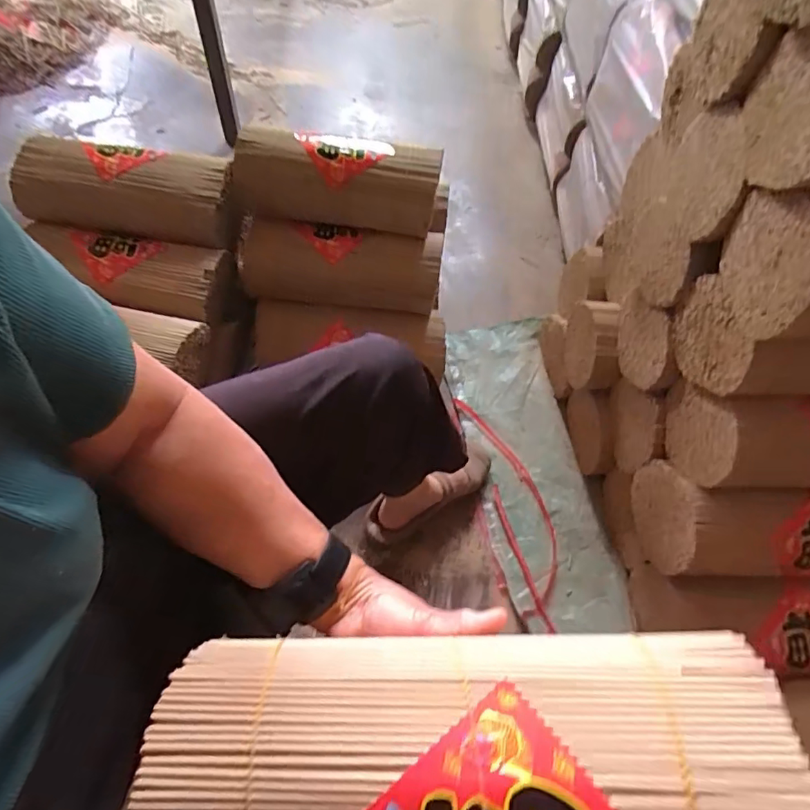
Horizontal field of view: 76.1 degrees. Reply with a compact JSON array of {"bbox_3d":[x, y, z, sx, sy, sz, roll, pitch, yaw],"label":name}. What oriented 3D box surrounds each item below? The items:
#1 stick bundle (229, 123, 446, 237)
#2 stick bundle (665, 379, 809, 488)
[{"bbox_3d":[-0.107,-0.350,0.810,0.309,0.102,0.108,9,58,1],"label":"stick bundle"},{"bbox_3d":[0.527,0.034,0.647,0.342,0.113,0.130,2,58,-4],"label":"stick bundle"}]

